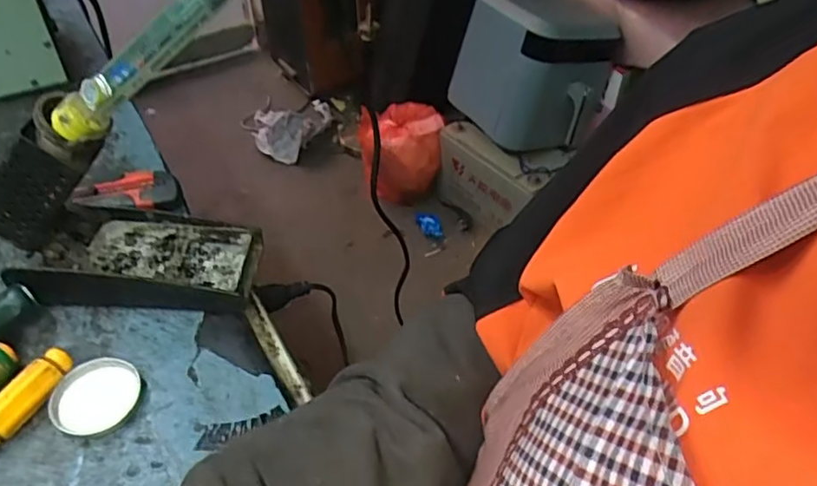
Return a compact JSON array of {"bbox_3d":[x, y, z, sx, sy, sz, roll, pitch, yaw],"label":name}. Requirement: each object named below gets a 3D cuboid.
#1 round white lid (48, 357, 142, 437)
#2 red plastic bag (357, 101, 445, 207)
[{"bbox_3d":[-0.191,0.095,0.387,0.048,0.011,0.051,1,45,-1],"label":"round white lid"},{"bbox_3d":[-0.021,-0.251,1.708,0.211,0.216,0.228,-8,46,-9],"label":"red plastic bag"}]

